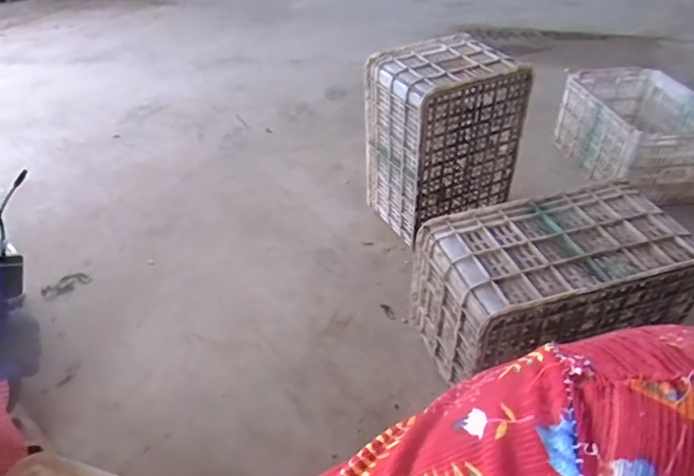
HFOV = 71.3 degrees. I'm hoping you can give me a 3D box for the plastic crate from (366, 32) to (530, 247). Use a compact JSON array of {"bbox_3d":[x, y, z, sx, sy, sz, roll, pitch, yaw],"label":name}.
[{"bbox_3d":[0.275,-0.293,1.408,0.343,0.466,0.288,-19,43,-20],"label":"plastic crate"}]

